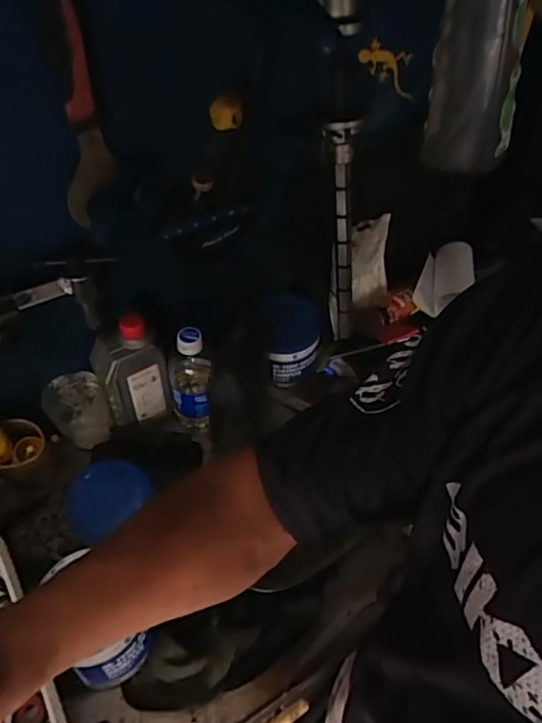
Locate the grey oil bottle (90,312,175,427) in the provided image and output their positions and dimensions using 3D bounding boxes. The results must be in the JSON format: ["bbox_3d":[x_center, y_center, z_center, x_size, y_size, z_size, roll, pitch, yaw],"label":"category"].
[{"bbox_3d":[-0.172,0.015,0.688,0.081,0.157,0.045,-15,50,-13],"label":"grey oil bottle"}]

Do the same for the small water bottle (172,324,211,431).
[{"bbox_3d":[-0.102,0.018,0.707,0.052,0.149,0.064,-8,49,-7],"label":"small water bottle"}]

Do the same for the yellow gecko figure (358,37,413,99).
[{"bbox_3d":[0.143,-0.350,0.655,0.103,0.039,0.022,13,35,-42],"label":"yellow gecko figure"}]

